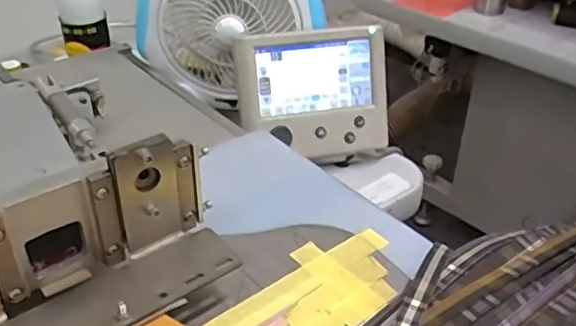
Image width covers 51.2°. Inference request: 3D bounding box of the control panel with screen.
[{"bbox_3d":[0.036,-0.090,0.789,0.190,0.171,0.032,-9,11,-14],"label":"control panel with screen"}]

